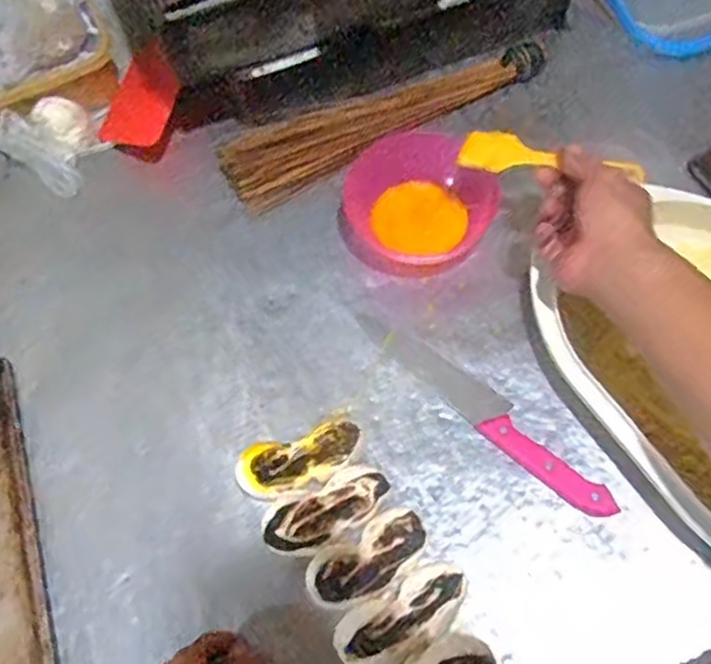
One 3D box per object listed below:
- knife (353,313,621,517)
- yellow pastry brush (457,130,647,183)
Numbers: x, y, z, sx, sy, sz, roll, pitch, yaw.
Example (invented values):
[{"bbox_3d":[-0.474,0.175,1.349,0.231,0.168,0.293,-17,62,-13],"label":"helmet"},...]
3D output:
[{"bbox_3d":[0.106,0.061,0.592,0.035,0.013,0.259,-41,68,-20],"label":"knife"},{"bbox_3d":[0.164,-0.149,0.588,0.150,0.016,0.040,12,61,15],"label":"yellow pastry brush"}]

